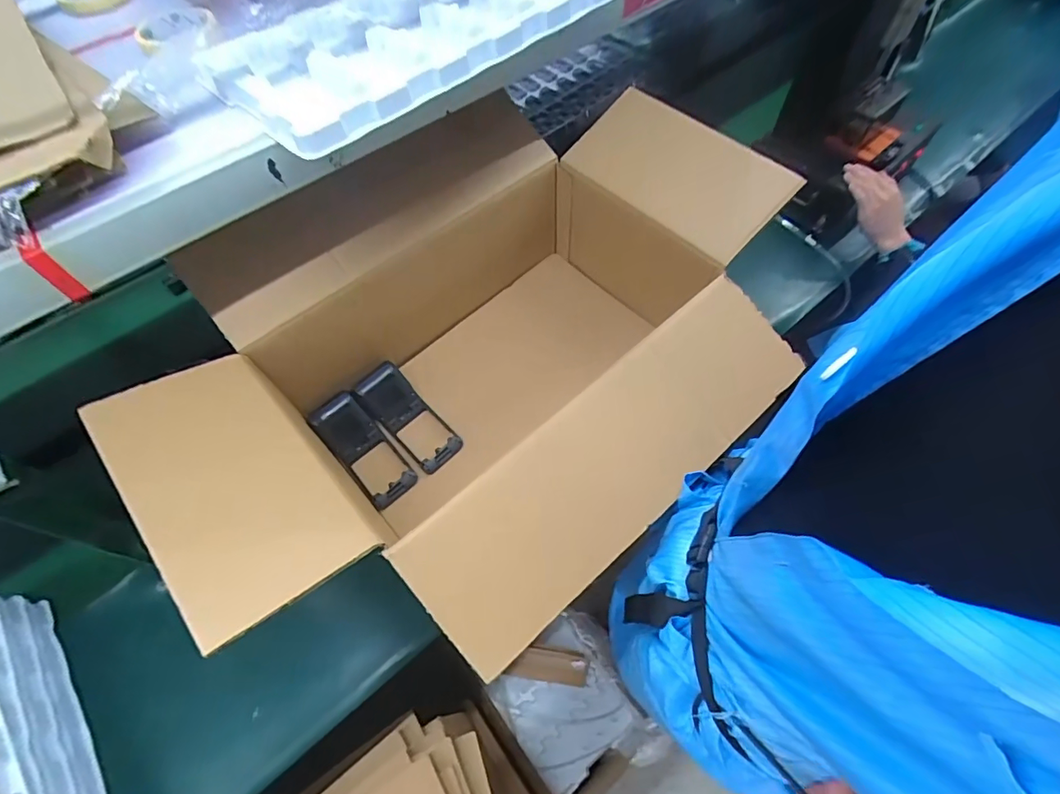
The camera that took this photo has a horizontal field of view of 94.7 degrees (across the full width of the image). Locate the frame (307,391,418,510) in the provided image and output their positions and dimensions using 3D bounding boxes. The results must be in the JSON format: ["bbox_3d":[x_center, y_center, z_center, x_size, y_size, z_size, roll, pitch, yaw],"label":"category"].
[{"bbox_3d":[-0.250,0.079,0.733,0.077,0.034,0.185,-38,79,-17],"label":"frame"}]

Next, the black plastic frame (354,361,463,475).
[{"bbox_3d":[-0.188,0.033,0.756,0.076,0.035,0.184,-41,82,-19],"label":"black plastic frame"}]

